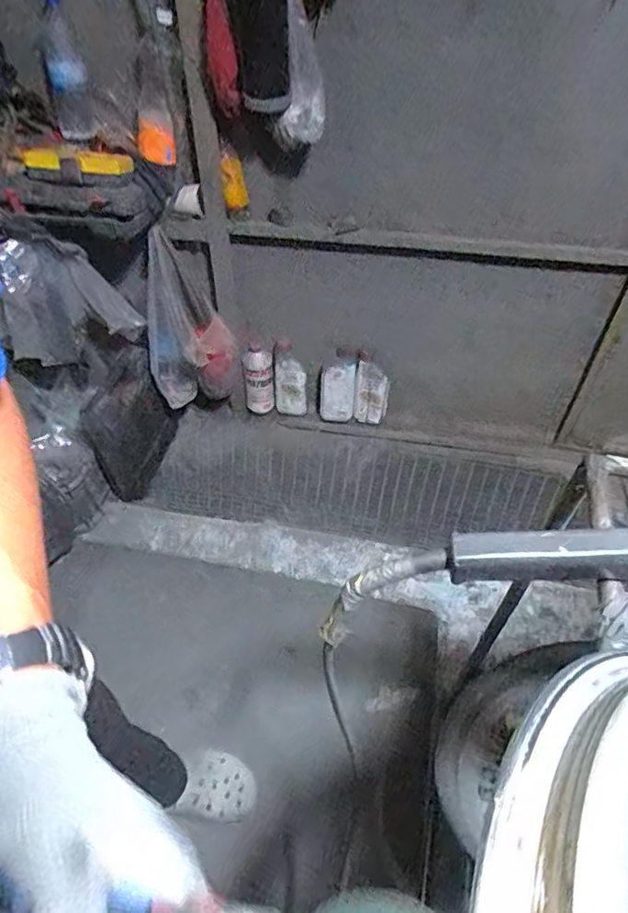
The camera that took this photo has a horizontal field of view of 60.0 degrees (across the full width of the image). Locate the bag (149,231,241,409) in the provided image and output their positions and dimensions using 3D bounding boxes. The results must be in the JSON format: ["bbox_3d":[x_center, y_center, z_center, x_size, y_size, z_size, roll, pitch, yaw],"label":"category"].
[{"bbox_3d":[-0.317,-0.317,1.380,0.217,0.364,0.201,-12,50,-11],"label":"bag"}]

